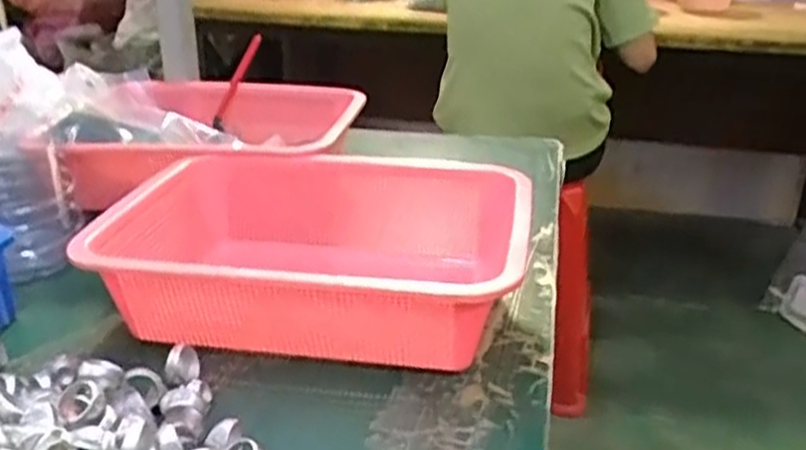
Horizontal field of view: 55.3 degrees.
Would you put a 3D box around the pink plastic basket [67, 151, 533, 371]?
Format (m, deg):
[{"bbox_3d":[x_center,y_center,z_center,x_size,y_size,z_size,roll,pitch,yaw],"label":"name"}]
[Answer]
[{"bbox_3d":[-0.058,0.018,0.575,0.286,0.099,0.206,4,24,9],"label":"pink plastic basket"}]

